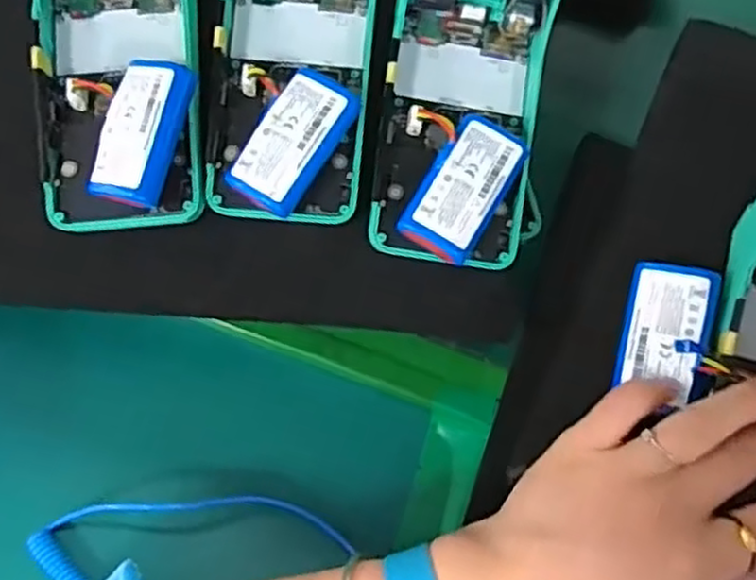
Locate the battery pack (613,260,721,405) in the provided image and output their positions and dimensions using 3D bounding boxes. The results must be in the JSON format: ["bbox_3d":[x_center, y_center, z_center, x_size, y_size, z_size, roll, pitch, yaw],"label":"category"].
[{"bbox_3d":[0.127,0.017,0.322,0.035,0.006,0.057,12,84,32],"label":"battery pack"}]

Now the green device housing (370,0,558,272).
[{"bbox_3d":[0.045,-0.097,0.360,0.082,0.059,0.171,10,95,2],"label":"green device housing"}]

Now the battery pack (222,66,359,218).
[{"bbox_3d":[-0.039,-0.070,0.342,0.034,0.022,0.064,31,71,10],"label":"battery pack"}]

